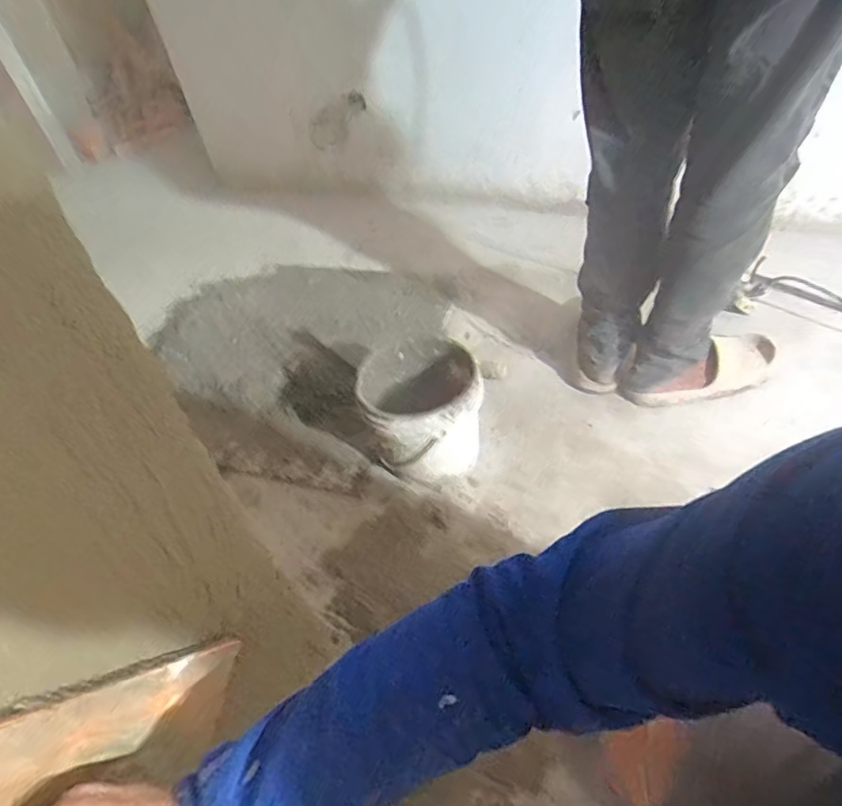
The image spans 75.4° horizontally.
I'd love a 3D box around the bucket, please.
[{"bbox_3d":[0.003,0.011,0.931,0.185,0.181,0.199,-6,44,6],"label":"bucket"}]

